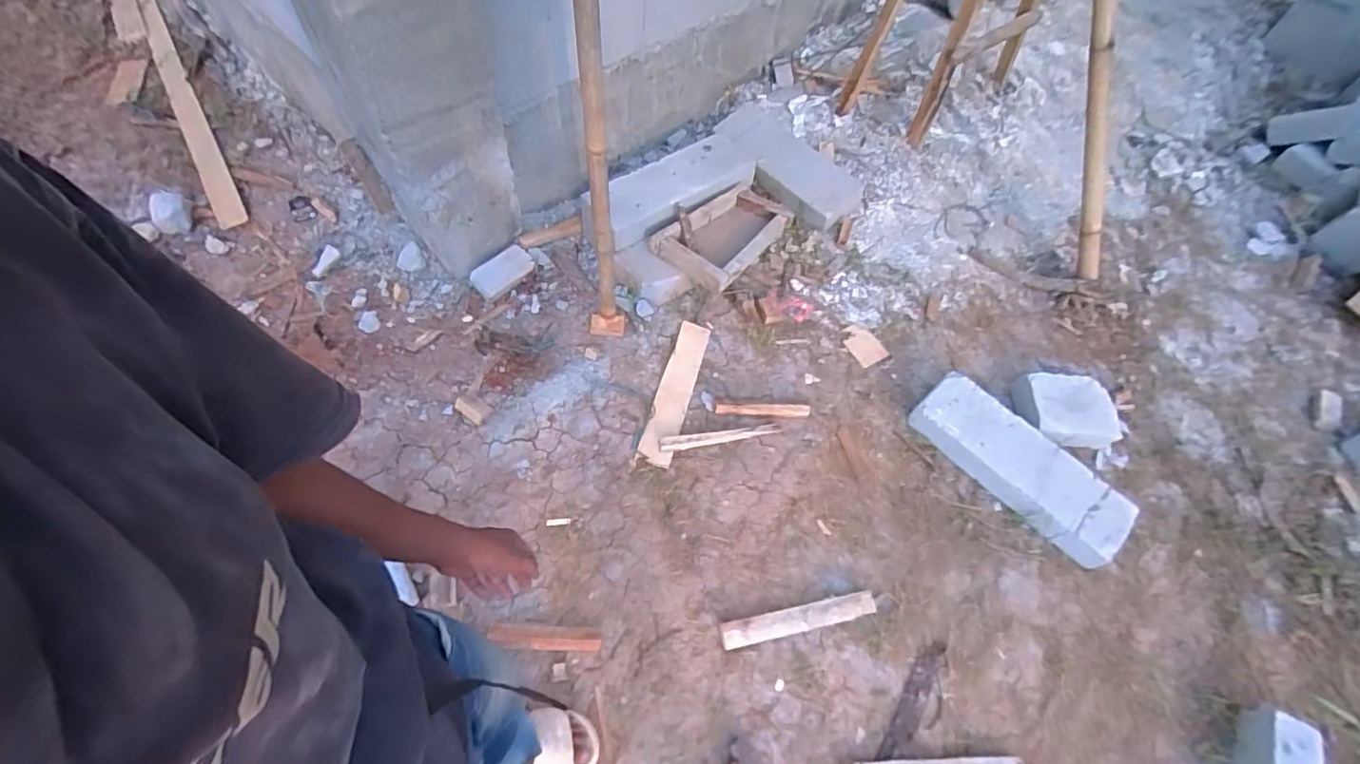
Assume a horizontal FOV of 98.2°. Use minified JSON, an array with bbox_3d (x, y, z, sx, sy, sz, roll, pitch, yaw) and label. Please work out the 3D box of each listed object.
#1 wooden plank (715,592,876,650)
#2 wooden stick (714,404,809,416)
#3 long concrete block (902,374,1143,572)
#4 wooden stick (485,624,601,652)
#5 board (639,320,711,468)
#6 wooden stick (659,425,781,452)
[{"bbox_3d":[0.284,0.564,1.405,0.387,0.040,0.062,-9,60,-10],"label":"wooden plank"},{"bbox_3d":[0.239,0.085,1.718,0.271,0.024,0.038,2,59,-4],"label":"wooden stick"},{"bbox_3d":[0.944,0.231,1.644,0.212,0.100,0.608,-39,69,-24],"label":"long concrete block"},{"bbox_3d":[-0.314,0.593,1.366,0.259,0.026,0.053,4,59,-3],"label":"wooden stick"},{"bbox_3d":[-0.015,0.025,1.755,0.098,0.026,0.485,15,63,5],"label":"board"},{"bbox_3d":[0.112,0.158,1.671,0.337,0.010,0.043,-7,63,-7],"label":"wooden stick"}]

